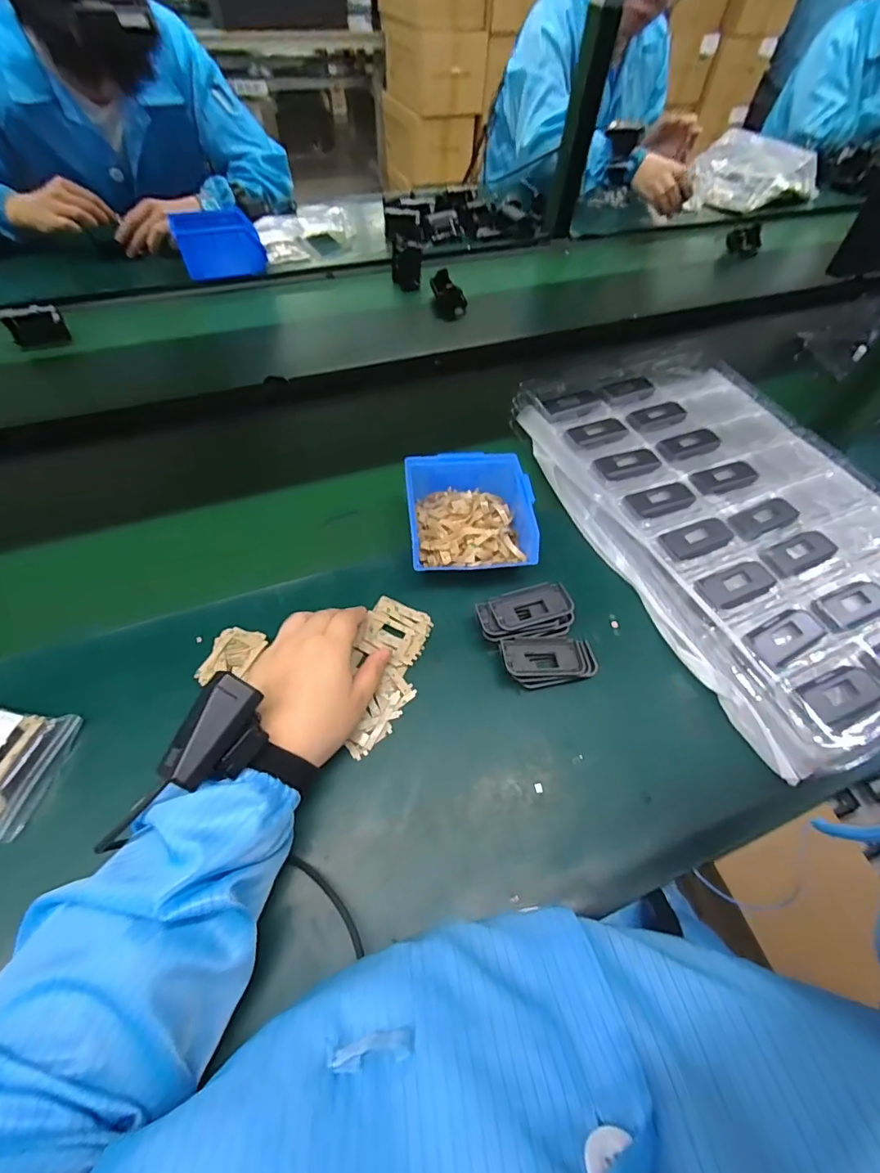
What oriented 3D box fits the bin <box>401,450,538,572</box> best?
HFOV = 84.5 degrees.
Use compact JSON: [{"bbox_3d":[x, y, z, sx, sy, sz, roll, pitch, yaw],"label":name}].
[{"bbox_3d":[0.029,-0.078,0.498,0.123,0.047,0.131,-1,56,-5],"label":"bin"}]

